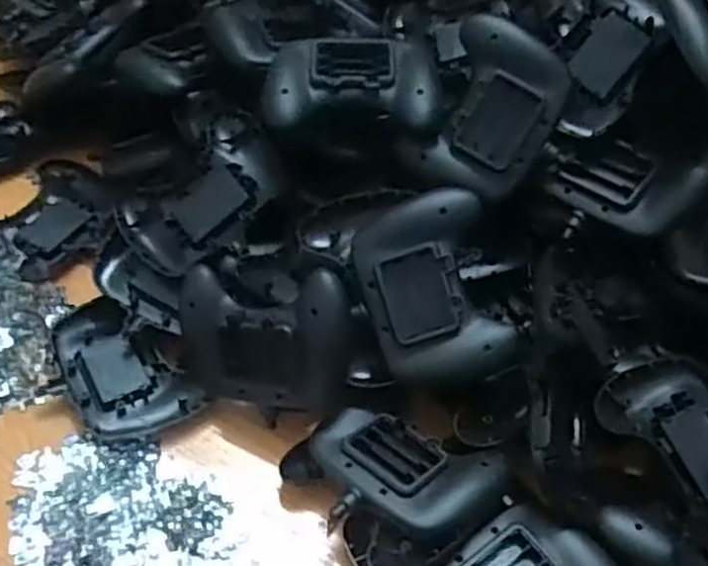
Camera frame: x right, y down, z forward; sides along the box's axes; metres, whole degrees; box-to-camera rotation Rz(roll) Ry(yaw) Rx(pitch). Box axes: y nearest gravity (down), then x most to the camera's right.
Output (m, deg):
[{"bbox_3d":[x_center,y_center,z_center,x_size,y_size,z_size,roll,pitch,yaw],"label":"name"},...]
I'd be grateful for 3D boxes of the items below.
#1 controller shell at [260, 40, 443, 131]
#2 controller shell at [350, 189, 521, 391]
[{"bbox_3d":[-0.001,-0.144,0.558,0.121,0.030,0.073,4,50,-2],"label":"controller shell"},{"bbox_3d":[0.052,0.005,0.520,0.085,0.037,0.120,-14,87,7],"label":"controller shell"}]

